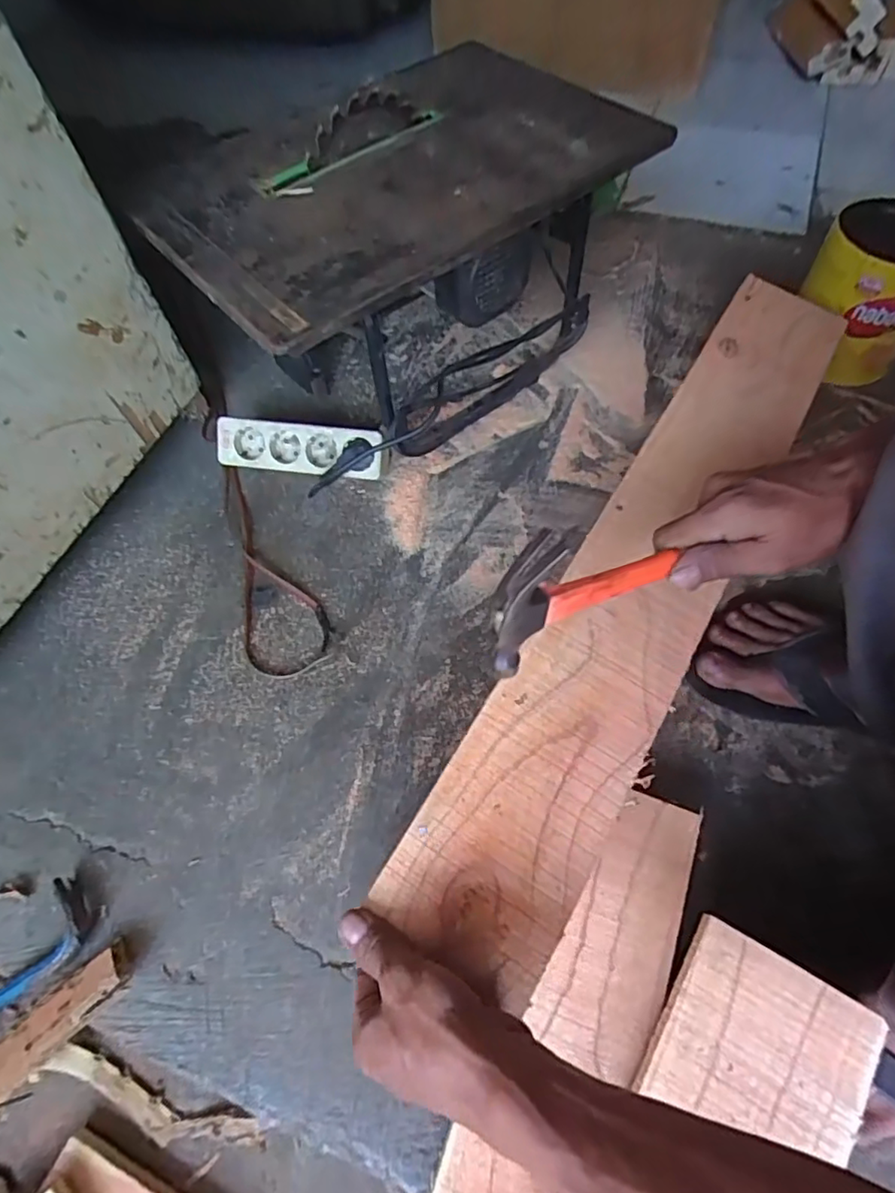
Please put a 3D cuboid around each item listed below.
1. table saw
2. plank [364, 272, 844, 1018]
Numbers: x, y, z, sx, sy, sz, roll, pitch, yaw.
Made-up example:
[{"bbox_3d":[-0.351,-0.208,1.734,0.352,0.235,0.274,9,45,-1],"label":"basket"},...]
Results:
[{"bbox_3d":[-0.046,-0.390,0.711,0.505,0.261,0.338,-40,67,-18],"label":"table saw"},{"bbox_3d":[0.186,-0.049,0.506,0.120,0.017,0.719,27,66,16],"label":"plank"}]

